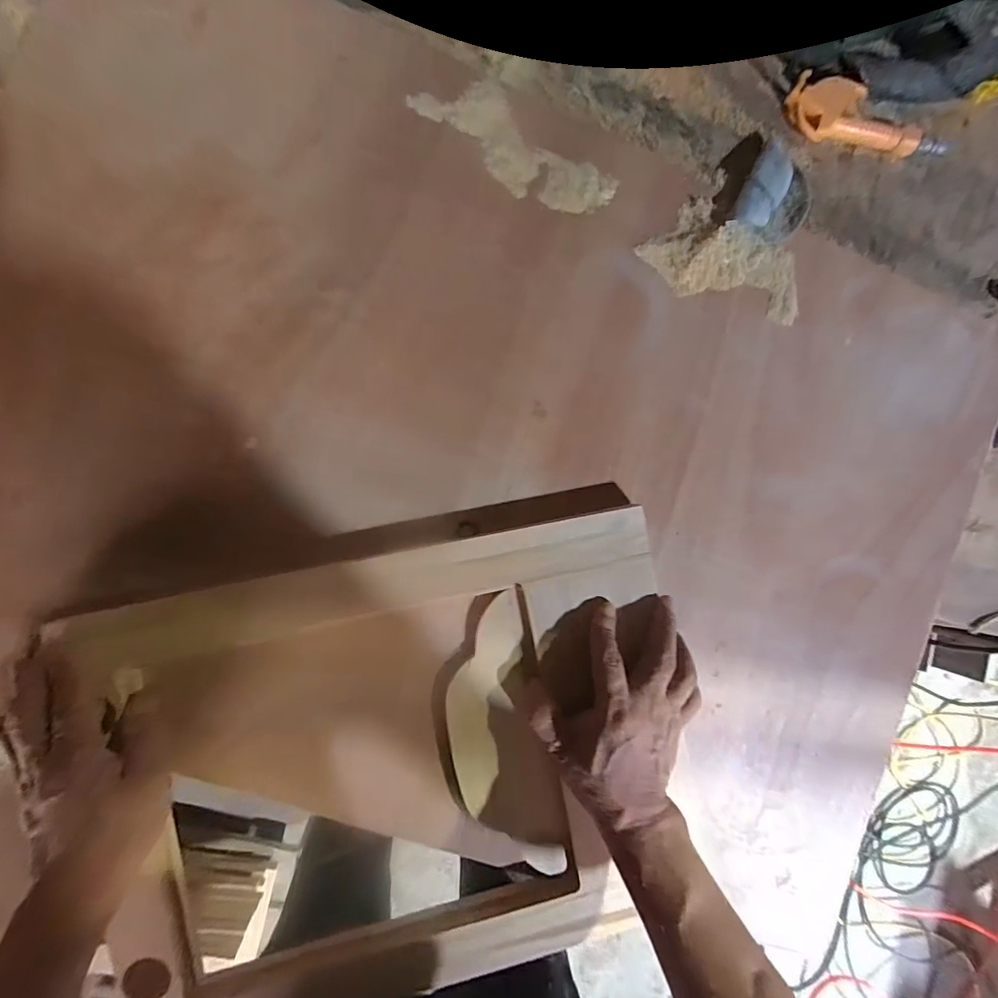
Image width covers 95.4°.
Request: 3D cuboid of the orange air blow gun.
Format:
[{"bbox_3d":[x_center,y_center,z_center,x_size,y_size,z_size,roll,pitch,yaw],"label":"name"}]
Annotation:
[{"bbox_3d":[0.358,-0.367,0.442,0.163,0.021,0.062,5,89,-7],"label":"orange air blow gun"}]

